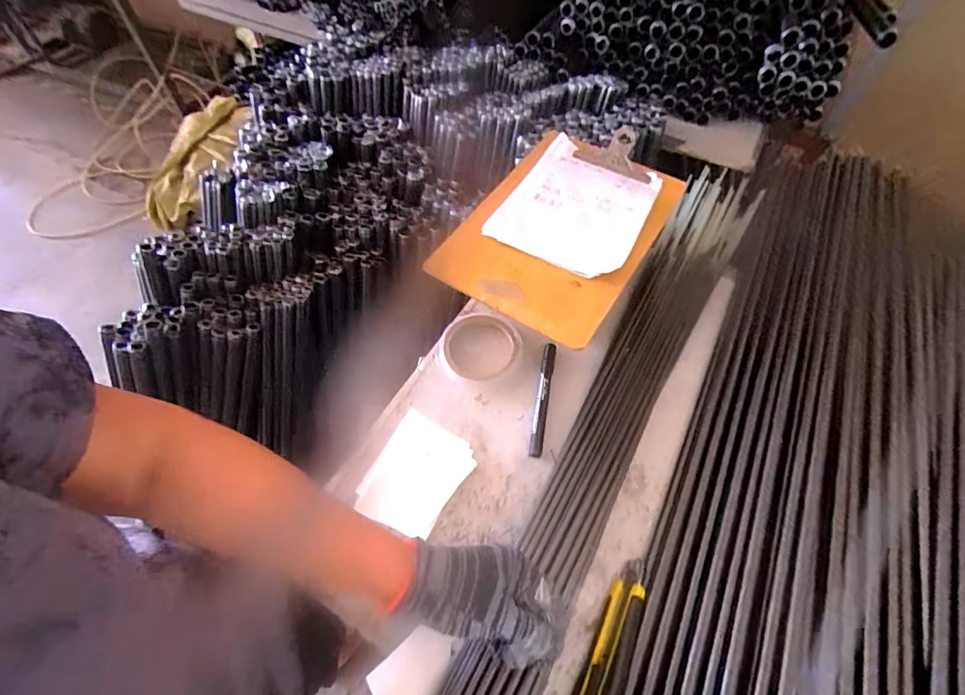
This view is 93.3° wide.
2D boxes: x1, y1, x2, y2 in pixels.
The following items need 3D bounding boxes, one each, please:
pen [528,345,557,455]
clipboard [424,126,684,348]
[{"bbox_3d":[0.069,0.057,0.517,0.016,0.016,0.133,9,60,6],"label":"pen"},{"bbox_3d":[0.093,-0.144,0.522,0.197,0.020,0.281,28,63,16],"label":"clipboard"}]

